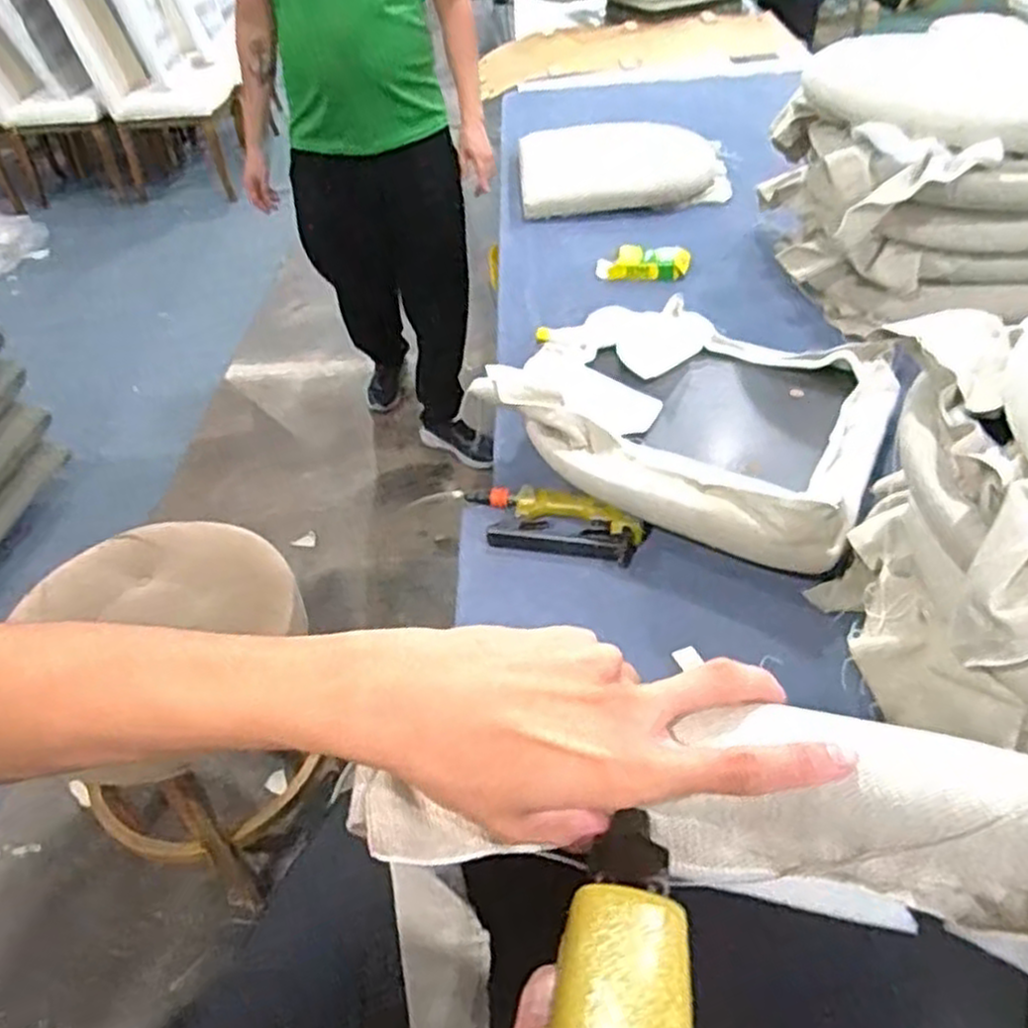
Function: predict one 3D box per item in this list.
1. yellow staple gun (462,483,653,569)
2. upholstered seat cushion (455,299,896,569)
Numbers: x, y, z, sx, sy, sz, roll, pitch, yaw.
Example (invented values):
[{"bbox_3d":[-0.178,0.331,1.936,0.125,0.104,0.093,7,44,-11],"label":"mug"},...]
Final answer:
[{"bbox_3d":[0.048,0.007,1.003,0.247,0.042,0.095,8,45,13],"label":"yellow staple gun"},{"bbox_3d":[0.237,-0.160,1.057,0.493,0.093,0.438,19,48,23],"label":"upholstered seat cushion"}]

